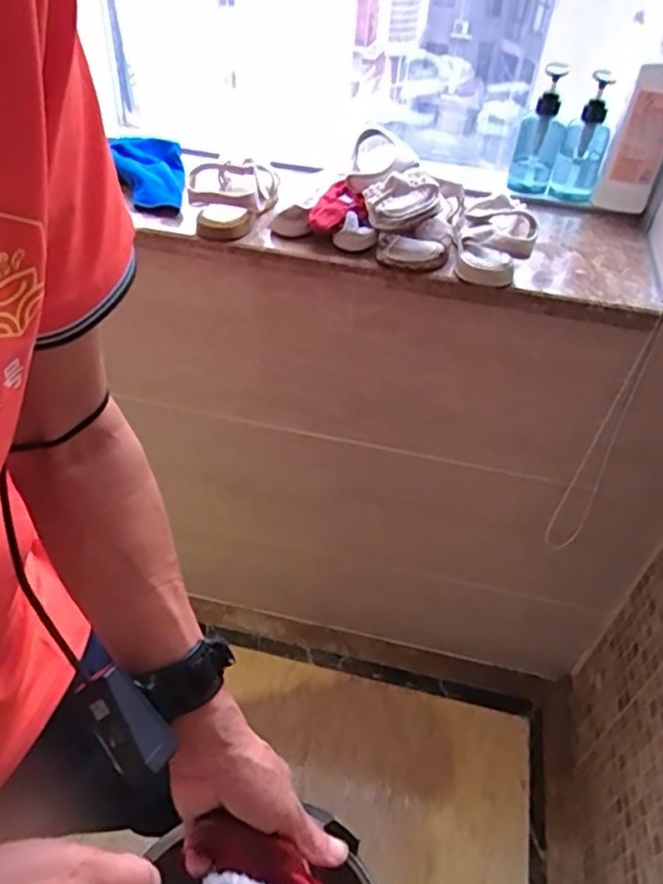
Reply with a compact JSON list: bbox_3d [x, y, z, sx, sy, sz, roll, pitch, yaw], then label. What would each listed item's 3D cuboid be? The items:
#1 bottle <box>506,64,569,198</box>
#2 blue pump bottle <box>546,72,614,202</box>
[{"bbox_3d":[0.269,-0.395,0.815,0.055,0.169,0.037,12,61,9],"label":"bottle"},{"bbox_3d":[0.316,-0.370,0.793,0.057,0.150,0.067,15,44,11],"label":"blue pump bottle"}]

